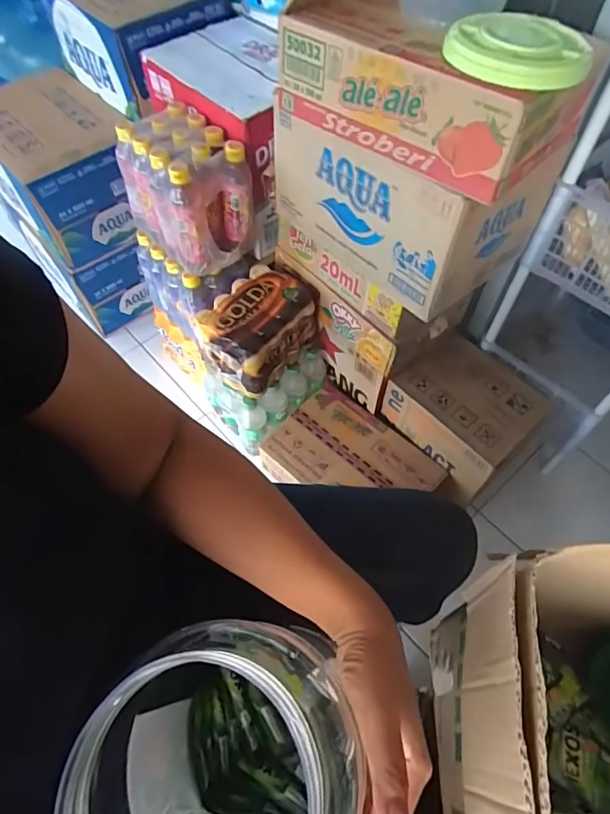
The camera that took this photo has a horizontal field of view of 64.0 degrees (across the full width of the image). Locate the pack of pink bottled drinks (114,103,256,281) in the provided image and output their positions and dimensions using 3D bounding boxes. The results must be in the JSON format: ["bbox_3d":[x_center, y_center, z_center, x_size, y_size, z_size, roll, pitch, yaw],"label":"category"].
[{"bbox_3d":[-0.209,-0.379,0.870,0.144,0.203,0.204,-37,64,-22],"label":"pack of pink bottled drinks"}]

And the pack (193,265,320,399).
[{"bbox_3d":[-0.082,-0.152,0.951,0.143,0.141,0.219,36,63,21],"label":"pack"}]

